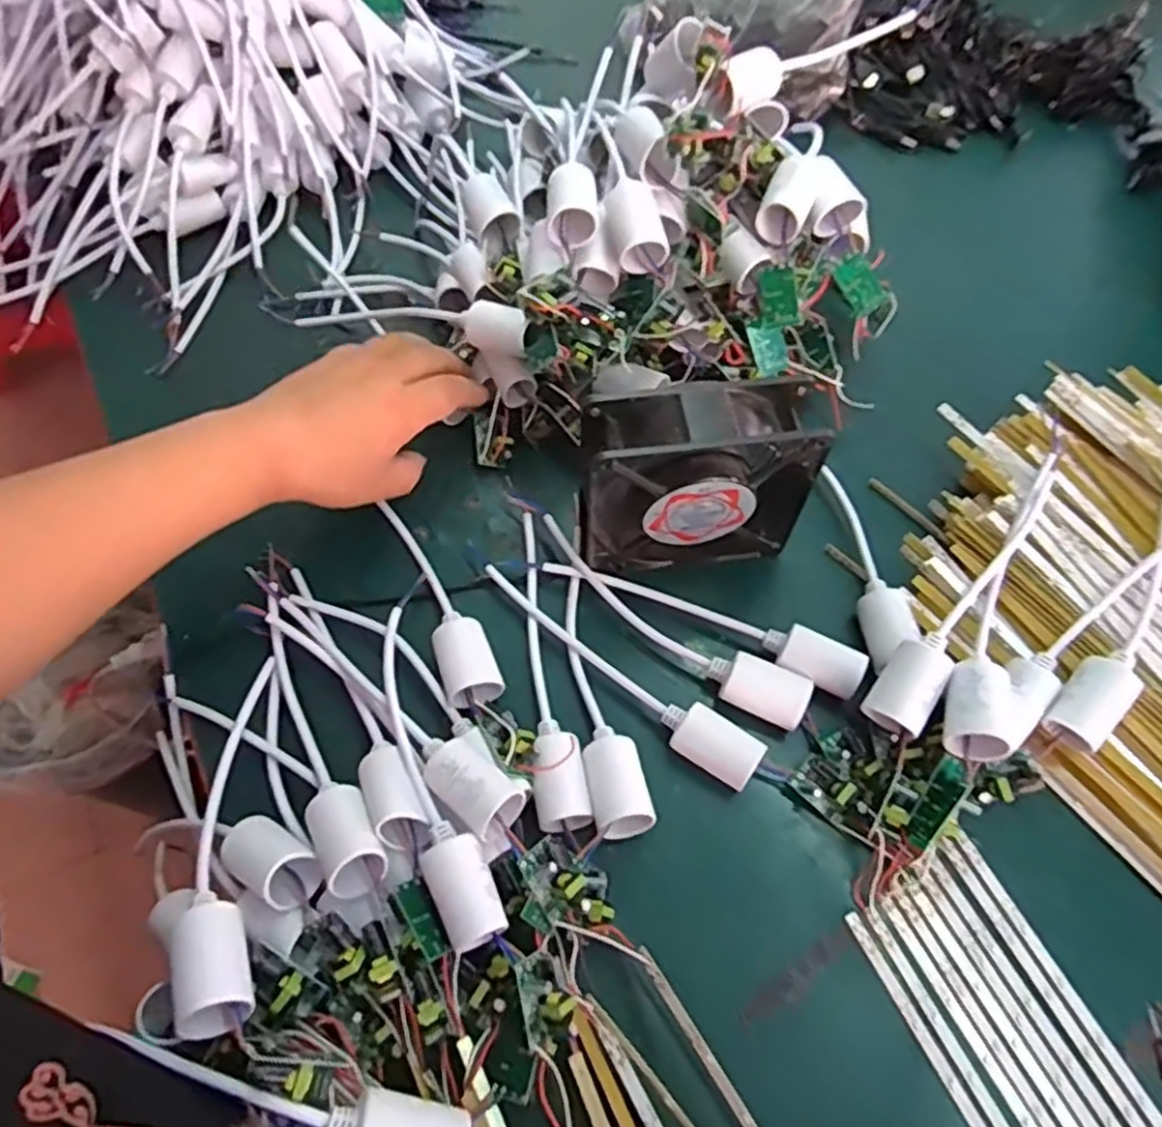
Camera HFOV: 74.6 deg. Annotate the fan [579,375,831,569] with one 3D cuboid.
[{"bbox_3d":[0.060,-0.043,0.420,0.122,0.121,0.046,-8,63,-2],"label":"fan"}]

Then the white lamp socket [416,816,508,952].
[{"bbox_3d":[-0.054,0.144,0.343,0.029,0.023,0.054,-22,64,-12],"label":"white lamp socket"}]

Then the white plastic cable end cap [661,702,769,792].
[{"bbox_3d":[0.066,0.095,0.399,0.051,0.034,0.026,32,66,16],"label":"white plastic cable end cap"}]

